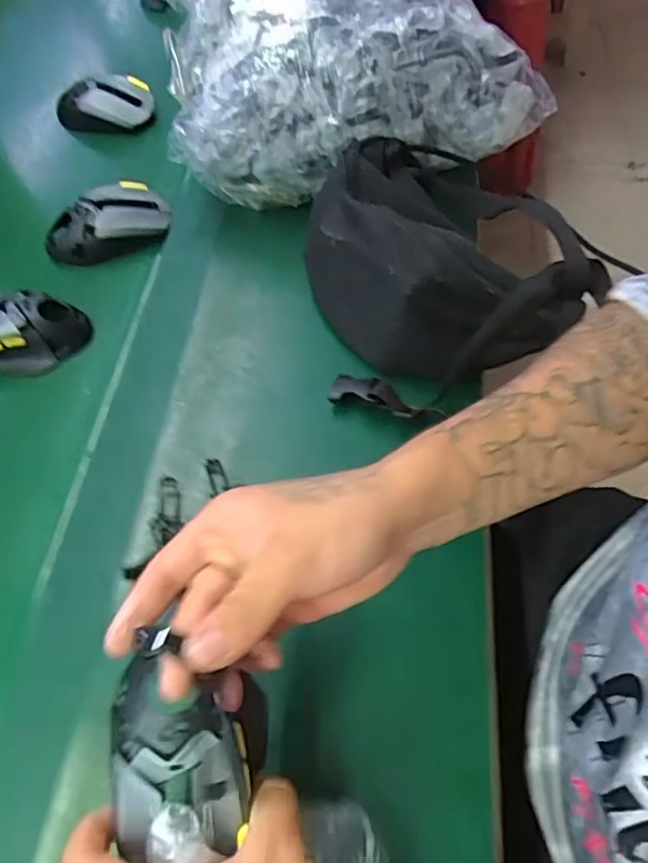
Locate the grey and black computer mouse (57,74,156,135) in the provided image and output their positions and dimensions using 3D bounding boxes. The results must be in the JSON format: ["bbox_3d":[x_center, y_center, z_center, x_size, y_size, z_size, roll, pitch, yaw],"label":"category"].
[{"bbox_3d":[-0.243,-0.362,0.682,0.105,0.043,0.052,-2,58,3],"label":"grey and black computer mouse"}]

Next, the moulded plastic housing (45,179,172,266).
[{"bbox_3d":[-0.203,-0.197,0.578,0.114,0.036,0.061,-28,60,-14],"label":"moulded plastic housing"}]

